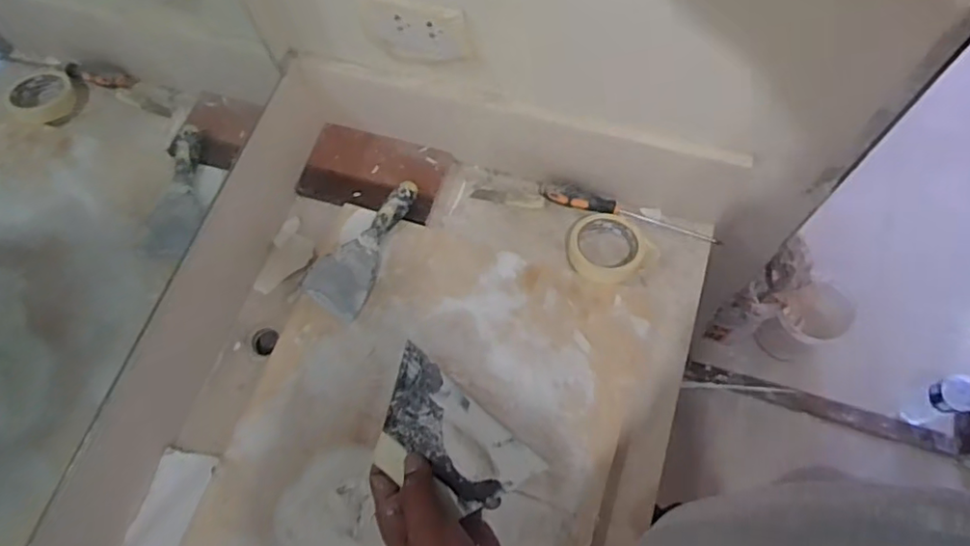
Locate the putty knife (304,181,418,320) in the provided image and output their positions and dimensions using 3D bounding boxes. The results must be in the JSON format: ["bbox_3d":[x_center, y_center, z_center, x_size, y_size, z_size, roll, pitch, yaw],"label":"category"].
[{"bbox_3d":[-0.164,-0.043,0.836,0.088,0.032,0.201,25,71,13],"label":"putty knife"}]

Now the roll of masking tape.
[{"bbox_3d":[0.158,-0.036,0.823,0.096,0.023,0.105,-1,68,3],"label":"roll of masking tape"}]

